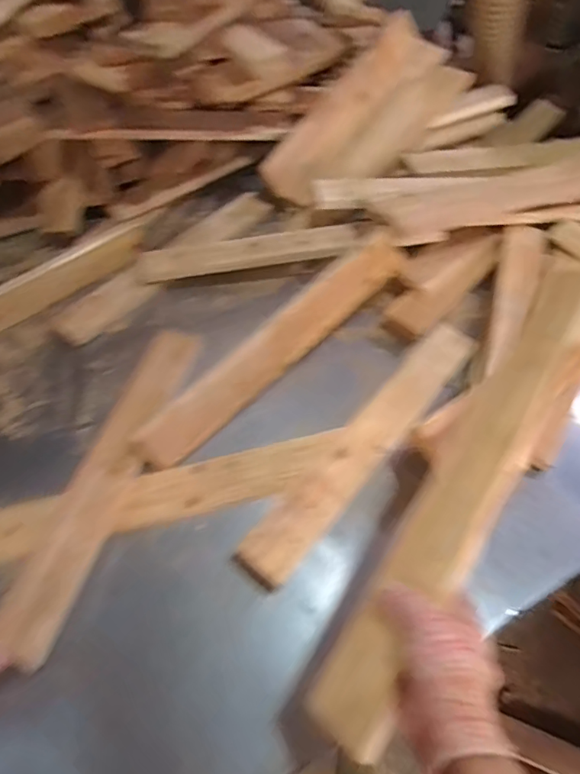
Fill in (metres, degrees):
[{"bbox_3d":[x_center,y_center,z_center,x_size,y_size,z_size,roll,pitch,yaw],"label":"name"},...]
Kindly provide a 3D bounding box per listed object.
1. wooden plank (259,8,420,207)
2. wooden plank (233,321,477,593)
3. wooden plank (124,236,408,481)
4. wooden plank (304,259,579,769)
[{"bbox_3d":[0.119,-0.575,0.984,0.111,0.040,0.478,37,78,-7],"label":"wooden plank"},{"bbox_3d":[0.121,0.063,0.674,0.070,0.033,0.497,42,63,8],"label":"wooden plank"},{"bbox_3d":[-0.013,-0.065,0.719,0.497,0.077,0.021,-42,28,-14],"label":"wooden plank"},{"bbox_3d":[0.171,0.084,0.462,0.021,0.085,0.502,40,75,-26],"label":"wooden plank"}]

